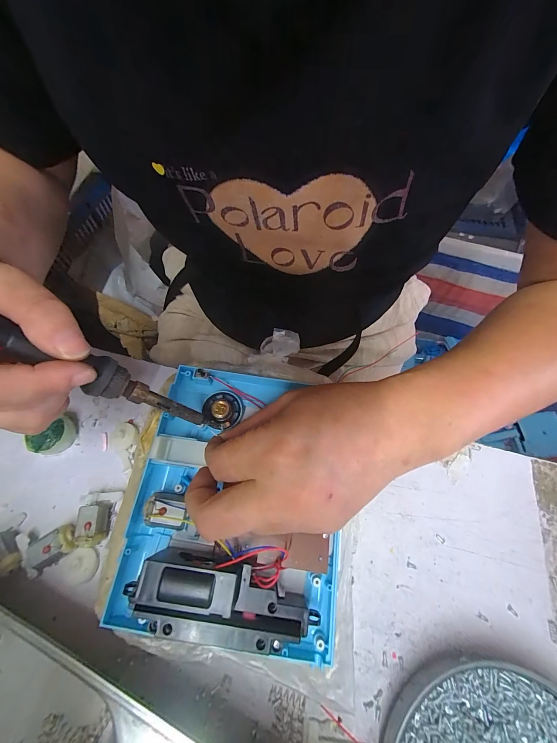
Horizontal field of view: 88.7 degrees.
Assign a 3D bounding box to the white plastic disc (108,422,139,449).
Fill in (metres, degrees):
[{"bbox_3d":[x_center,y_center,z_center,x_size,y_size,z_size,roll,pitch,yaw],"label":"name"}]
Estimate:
[{"bbox_3d":[-0.134,0.055,0.244,0.025,0.007,0.022,9,65,3],"label":"white plastic disc"}]

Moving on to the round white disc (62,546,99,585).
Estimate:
[{"bbox_3d":[-0.142,0.139,0.204,0.022,0.007,0.022,0,65,-1],"label":"round white disc"}]

